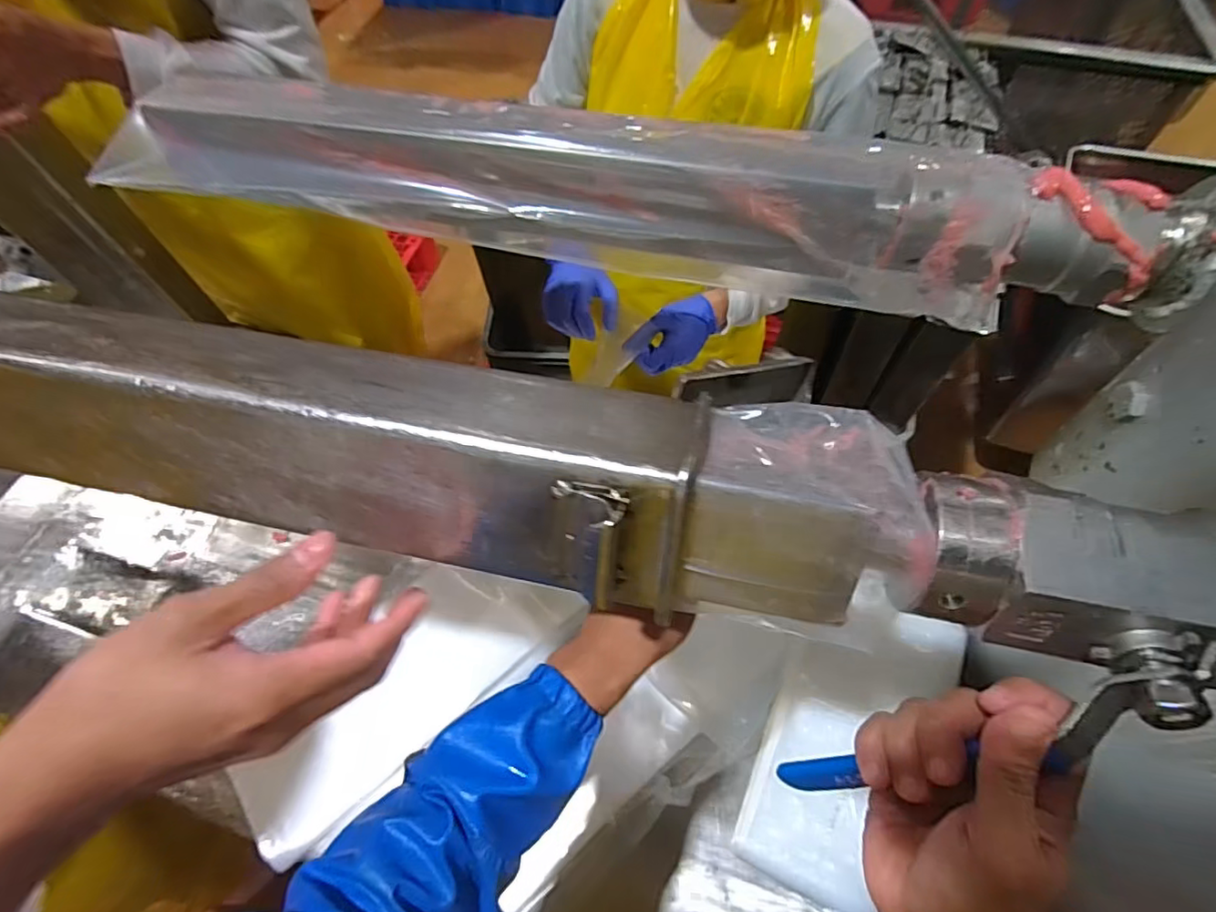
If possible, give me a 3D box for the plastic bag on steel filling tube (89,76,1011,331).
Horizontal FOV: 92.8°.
[{"bbox_3d":[-0.064,-0.227,0.483,0.734,0.109,0.074,11,58,7],"label":"plastic bag on steel filling tube"}]

